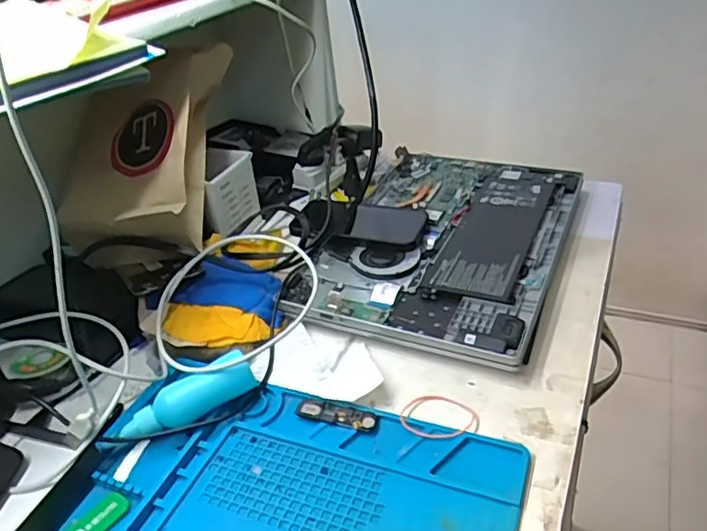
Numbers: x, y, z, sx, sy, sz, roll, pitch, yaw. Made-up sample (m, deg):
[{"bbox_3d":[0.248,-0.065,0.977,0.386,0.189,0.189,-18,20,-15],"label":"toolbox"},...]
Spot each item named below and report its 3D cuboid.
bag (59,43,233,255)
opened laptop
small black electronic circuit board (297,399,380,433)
[{"bbox_3d":[-0.234,-0.131,0.646,0.161,0.079,0.249,-2,66,16],"label":"bag"},{"bbox_3d":[0.103,-0.034,0.654,0.246,0.033,0.365,11,37,23],"label":"opened laptop"},{"bbox_3d":[-0.014,0.119,0.464,0.066,0.006,0.018,7,36,19],"label":"small black electronic circuit board"}]

